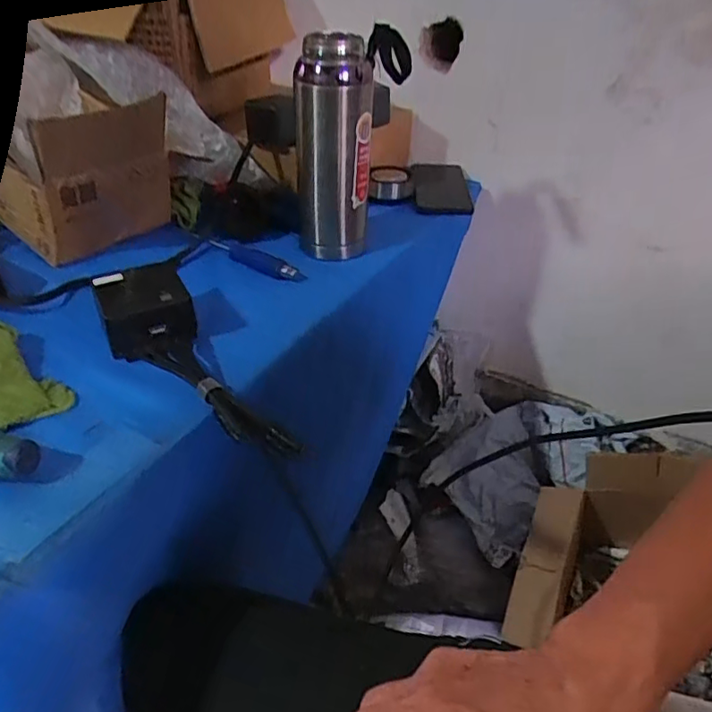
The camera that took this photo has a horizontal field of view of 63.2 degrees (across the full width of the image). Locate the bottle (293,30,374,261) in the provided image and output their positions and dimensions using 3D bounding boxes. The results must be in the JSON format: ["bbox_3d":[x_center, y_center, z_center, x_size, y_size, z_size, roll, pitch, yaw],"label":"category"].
[{"bbox_3d":[-0.026,-0.220,0.623,0.076,0.207,0.067,-8,38,-12],"label":"bottle"}]

